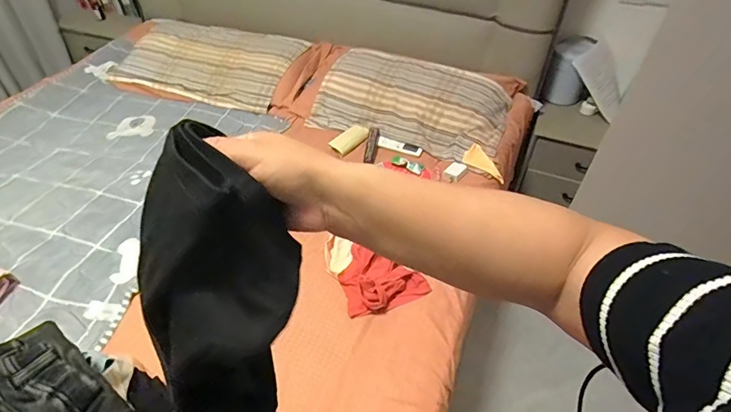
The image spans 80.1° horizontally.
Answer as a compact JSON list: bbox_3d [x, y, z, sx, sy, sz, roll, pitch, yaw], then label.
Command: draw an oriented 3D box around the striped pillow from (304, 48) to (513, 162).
[{"bbox_3d":[0.162,-0.382,1.555,0.669,0.123,0.395,18,47,16],"label":"striped pillow"}]

